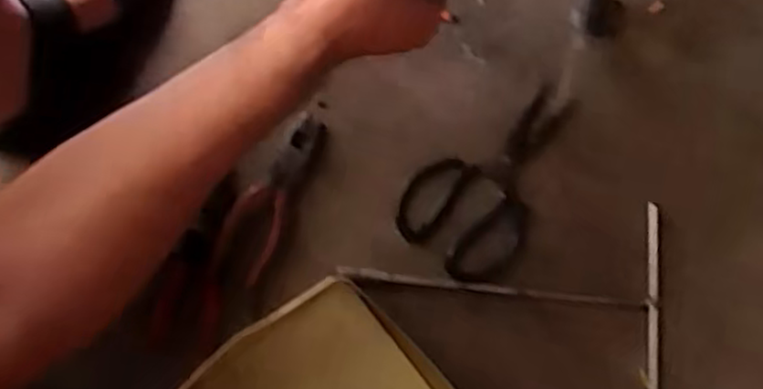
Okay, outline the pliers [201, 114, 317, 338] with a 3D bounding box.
[{"bbox_3d":[-0.113,0.016,0.693,0.047,0.022,0.203,23,76,4],"label":"pliers"}]

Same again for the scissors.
[{"bbox_3d":[0.116,-0.019,0.705,0.118,0.012,0.209,40,78,8],"label":"scissors"}]

